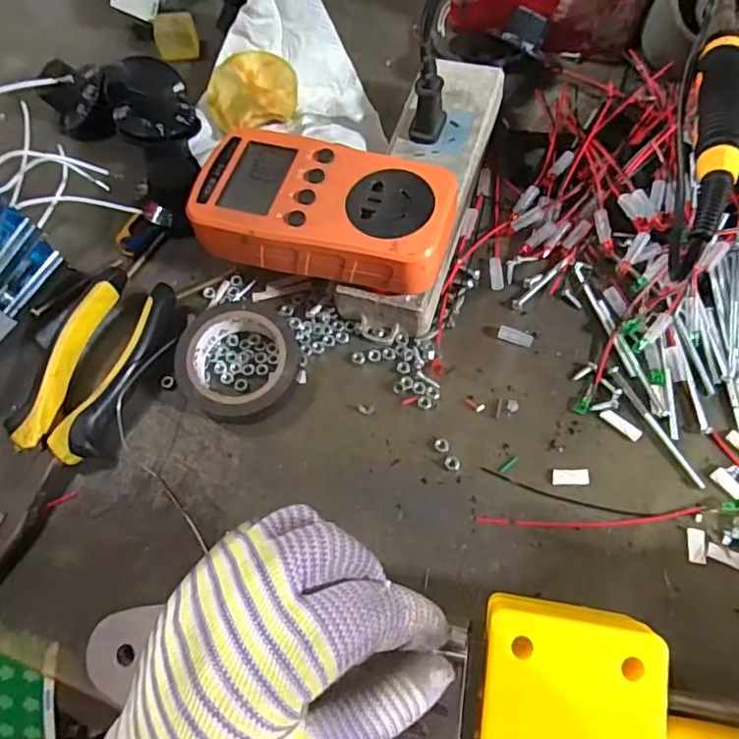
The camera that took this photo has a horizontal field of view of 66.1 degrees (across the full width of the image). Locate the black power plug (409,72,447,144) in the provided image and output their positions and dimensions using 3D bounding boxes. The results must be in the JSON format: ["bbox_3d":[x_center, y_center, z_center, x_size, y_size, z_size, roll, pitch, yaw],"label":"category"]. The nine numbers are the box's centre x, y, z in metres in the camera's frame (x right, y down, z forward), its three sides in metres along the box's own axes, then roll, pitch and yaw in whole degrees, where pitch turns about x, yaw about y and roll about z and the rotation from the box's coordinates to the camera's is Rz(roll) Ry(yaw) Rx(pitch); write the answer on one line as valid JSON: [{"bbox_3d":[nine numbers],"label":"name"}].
[{"bbox_3d":[0.034,-0.148,0.319,0.017,0.035,0.024,13,68,8],"label":"black power plug"}]

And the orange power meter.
[{"bbox_3d":[-0.023,-0.079,0.285,0.126,0.029,0.070,14,68,9],"label":"orange power meter"}]

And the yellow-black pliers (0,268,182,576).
[{"bbox_3d":[-0.157,0.035,0.286,0.047,0.024,0.186,19,69,10],"label":"yellow-black pliers"}]

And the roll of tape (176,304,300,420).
[{"bbox_3d":[-0.070,-0.004,0.300,0.060,0.024,0.057,-1,67,2],"label":"roll of tape"}]

